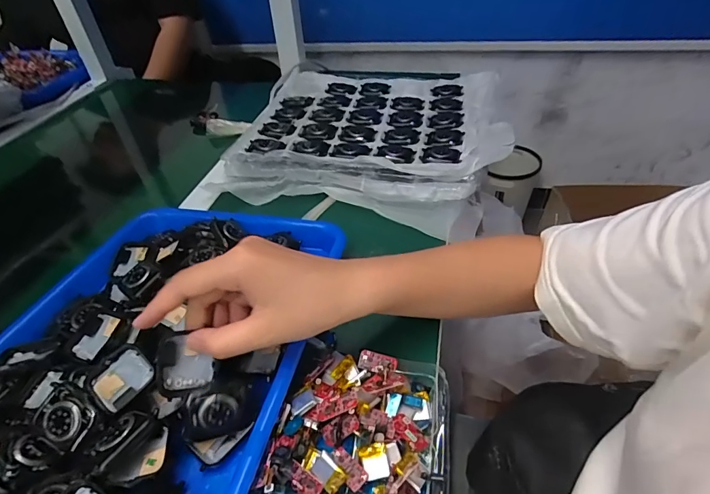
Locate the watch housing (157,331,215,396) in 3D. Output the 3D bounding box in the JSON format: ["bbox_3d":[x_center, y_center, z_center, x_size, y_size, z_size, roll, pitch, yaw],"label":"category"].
[{"bbox_3d":[-0.112,0.077,0.270,0.035,0.012,0.038,-7,79,-28],"label":"watch housing"}]

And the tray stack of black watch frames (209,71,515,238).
[{"bbox_3d":[0.019,-0.149,0.534,0.337,0.059,0.272,9,44,15],"label":"tray stack of black watch frames"}]

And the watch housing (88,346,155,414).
[{"bbox_3d":[-0.163,0.091,0.287,0.032,0.008,0.039,38,70,14],"label":"watch housing"}]

